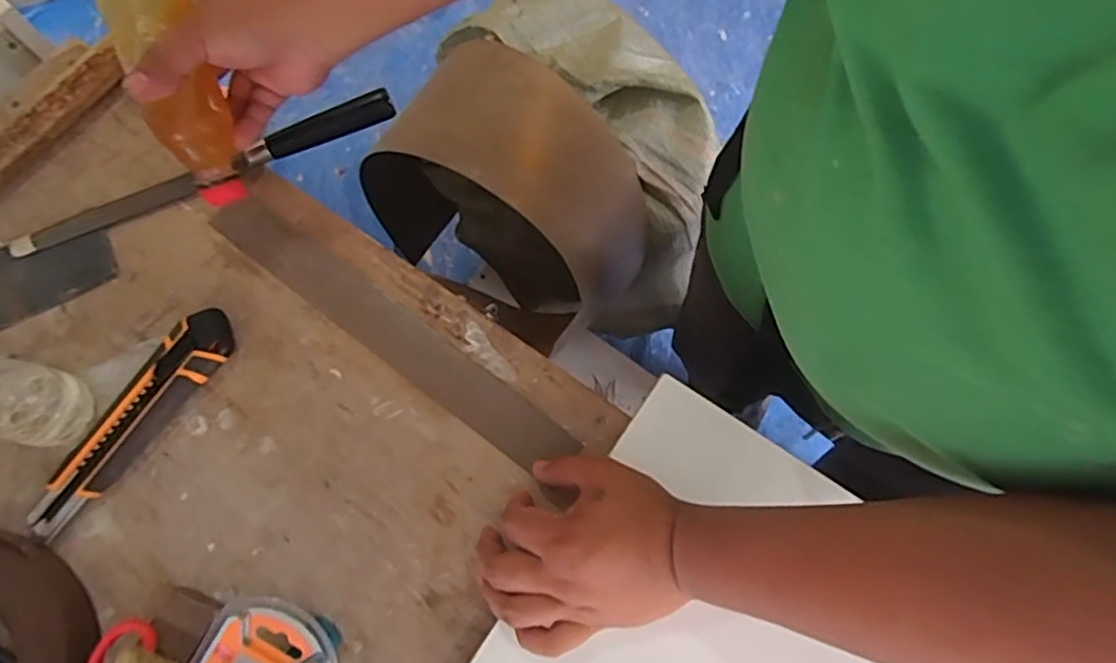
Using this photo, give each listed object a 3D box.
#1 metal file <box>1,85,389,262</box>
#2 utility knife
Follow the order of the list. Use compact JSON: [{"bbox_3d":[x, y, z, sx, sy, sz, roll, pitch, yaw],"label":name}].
[{"bbox_3d":[-0.293,-0.132,0.551,0.324,0.023,0.023,-22,73,-5],"label":"metal file"},{"bbox_3d":[-0.316,0.063,0.492,0.045,0.020,0.190,37,77,12],"label":"utility knife"}]

